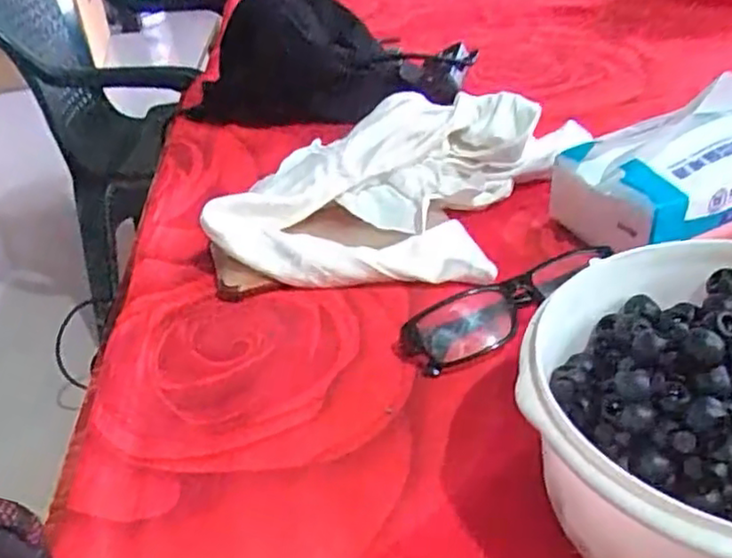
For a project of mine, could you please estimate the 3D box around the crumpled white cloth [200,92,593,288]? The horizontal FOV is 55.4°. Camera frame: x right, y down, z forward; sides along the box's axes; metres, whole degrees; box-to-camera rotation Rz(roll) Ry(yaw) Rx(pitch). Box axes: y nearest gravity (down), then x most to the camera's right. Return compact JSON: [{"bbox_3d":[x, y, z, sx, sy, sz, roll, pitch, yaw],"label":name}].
[{"bbox_3d":[0.017,-0.068,0.494,0.210,0.062,0.206,11,38,21],"label":"crumpled white cloth"}]

